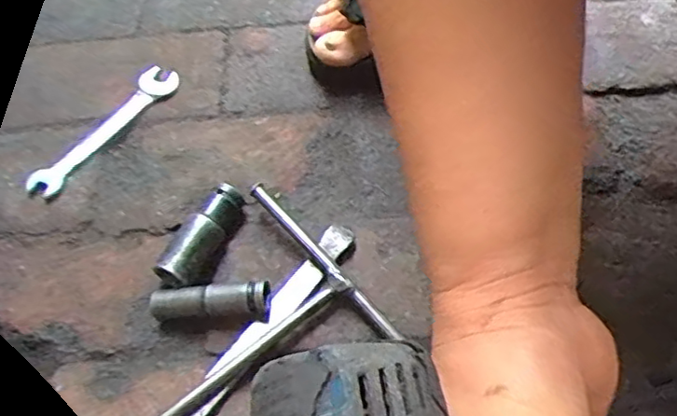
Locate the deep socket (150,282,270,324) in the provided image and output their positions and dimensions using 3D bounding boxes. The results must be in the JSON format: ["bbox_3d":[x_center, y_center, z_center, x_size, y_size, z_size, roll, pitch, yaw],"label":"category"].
[{"bbox_3d":[-0.087,0.064,0.433,0.081,0.025,0.021,2,59,5],"label":"deep socket"}]

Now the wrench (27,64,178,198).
[{"bbox_3d":[-0.194,-0.067,0.533,0.031,0.010,0.149,31,66,20],"label":"wrench"}]

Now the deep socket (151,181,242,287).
[{"bbox_3d":[-0.098,0.020,0.462,0.027,0.027,0.080,21,63,16],"label":"deep socket"}]

